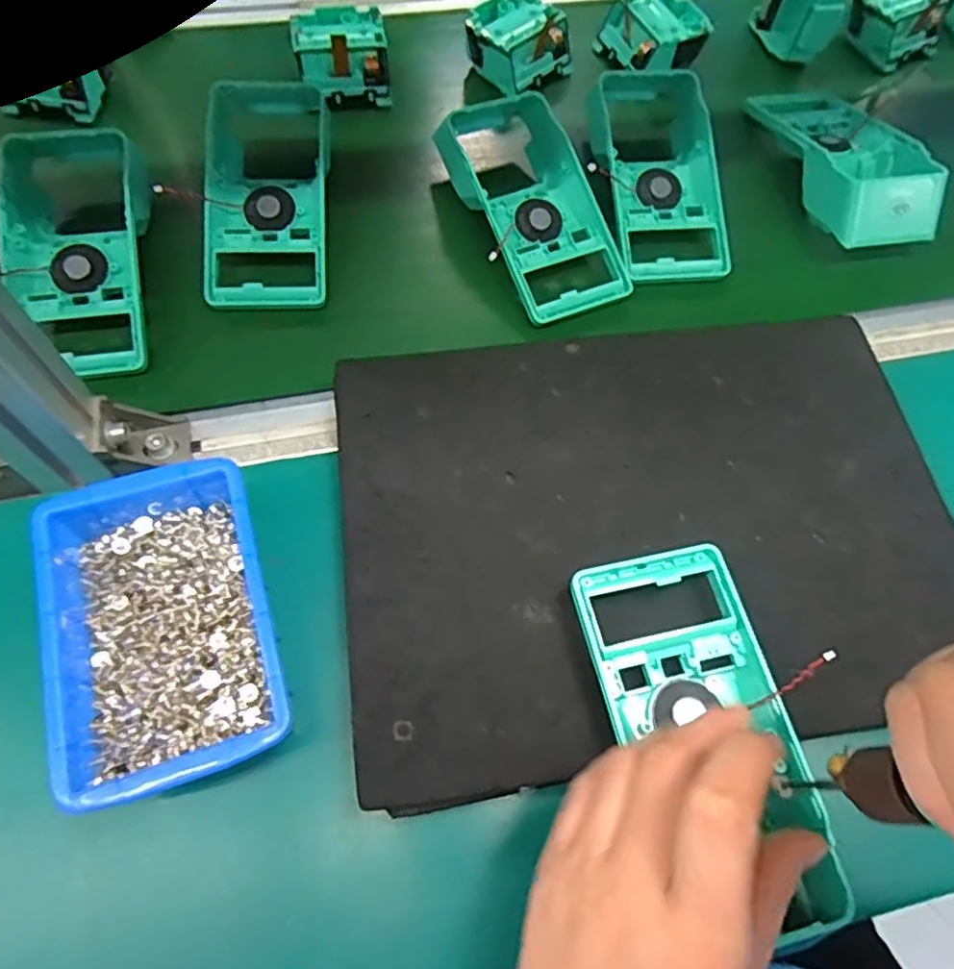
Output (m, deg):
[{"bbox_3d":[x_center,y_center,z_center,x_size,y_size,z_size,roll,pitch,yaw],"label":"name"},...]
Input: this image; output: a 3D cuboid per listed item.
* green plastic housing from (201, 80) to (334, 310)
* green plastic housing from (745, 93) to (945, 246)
[{"bbox_3d":[-0.147,-0.220,0.470,0.090,0.040,0.200,-3,65,-7],"label":"green plastic housing"},{"bbox_3d":[0.289,-0.260,0.519,0.091,0.049,0.180,-12,67,-11],"label":"green plastic housing"}]

